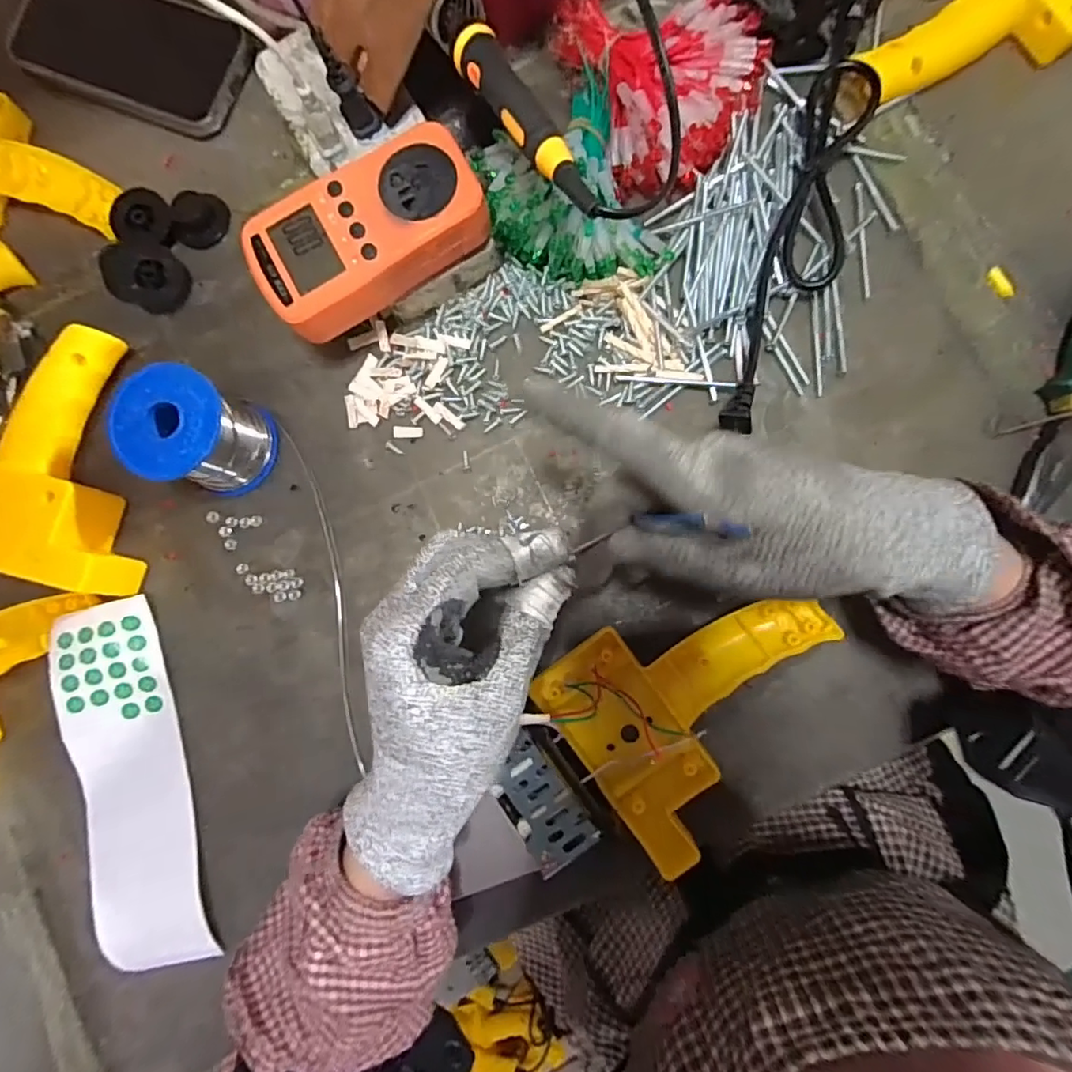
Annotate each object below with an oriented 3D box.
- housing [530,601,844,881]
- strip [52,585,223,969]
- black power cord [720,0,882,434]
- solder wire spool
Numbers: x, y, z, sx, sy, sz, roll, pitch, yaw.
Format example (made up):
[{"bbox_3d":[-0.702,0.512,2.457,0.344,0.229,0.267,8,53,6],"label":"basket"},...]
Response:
[{"bbox_3d":[0.092,0.090,0.311,0.152,0.030,0.120,-38,85,0],"label":"housing"},{"bbox_3d":[-0.246,0.151,0.341,0.059,0.007,0.217,-11,89,-14],"label":"strip"},{"bbox_3d":[0.165,-0.197,0.331,0.043,0.031,0.294,16,87,4],"label":"black power cord"},{"bbox_3d":[-0.199,-0.060,0.329,0.056,0.063,0.060,0,86,3],"label":"solder wire spool"}]

